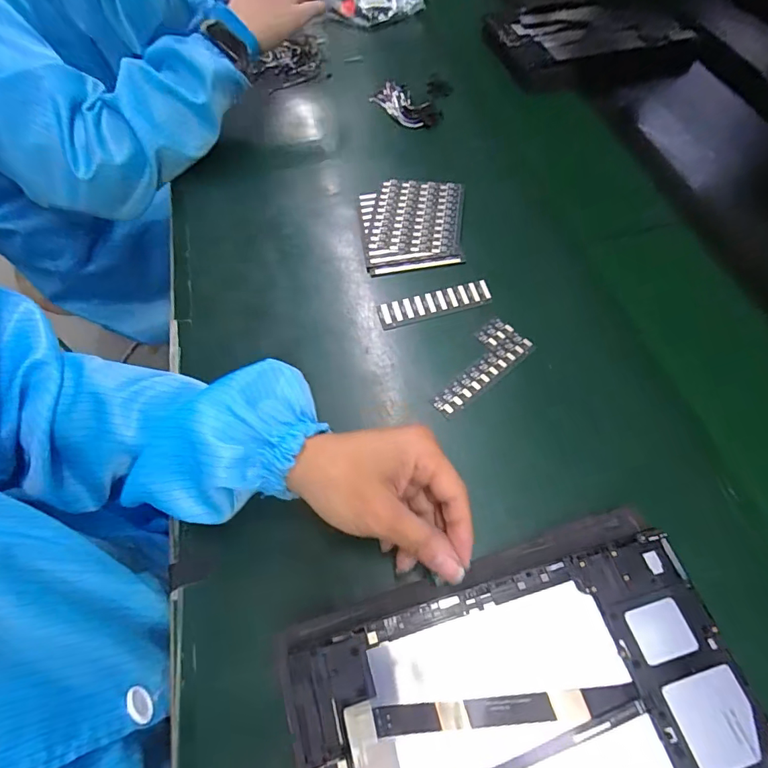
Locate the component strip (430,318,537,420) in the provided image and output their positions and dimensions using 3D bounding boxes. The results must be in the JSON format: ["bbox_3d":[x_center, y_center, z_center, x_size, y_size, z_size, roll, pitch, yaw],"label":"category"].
[{"bbox_3d":[0.075,-0.015,0.376,0.099,0.004,0.041,-38,66,-19],"label":"component strip"}]

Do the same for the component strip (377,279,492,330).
[{"bbox_3d":[0.046,-0.071,0.410,0.102,0.006,0.025,-13,61,-7],"label":"component strip"}]

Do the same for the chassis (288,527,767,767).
[{"bbox_3d":[0.080,0.189,0.251,0.238,0.015,0.149,-15,60,-5],"label":"chassis"}]

